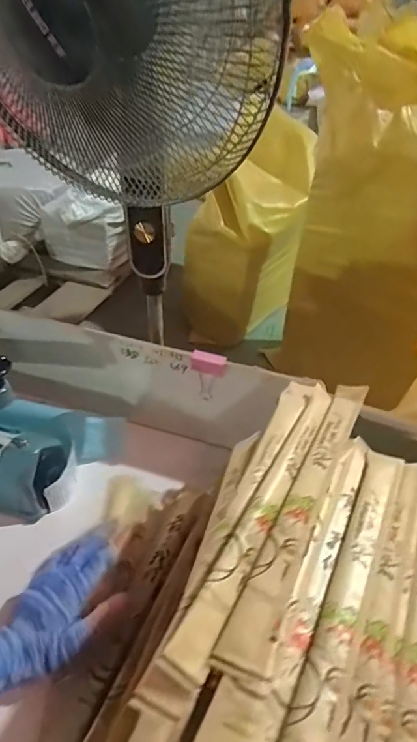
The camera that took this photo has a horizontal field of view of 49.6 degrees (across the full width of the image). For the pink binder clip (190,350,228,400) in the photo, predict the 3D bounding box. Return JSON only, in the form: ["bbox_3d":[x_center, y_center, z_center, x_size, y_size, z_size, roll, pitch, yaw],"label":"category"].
[{"bbox_3d":[-0.001,0.005,0.545,0.044,0.061,0.012,23,45,20],"label":"pink binder clip"}]

